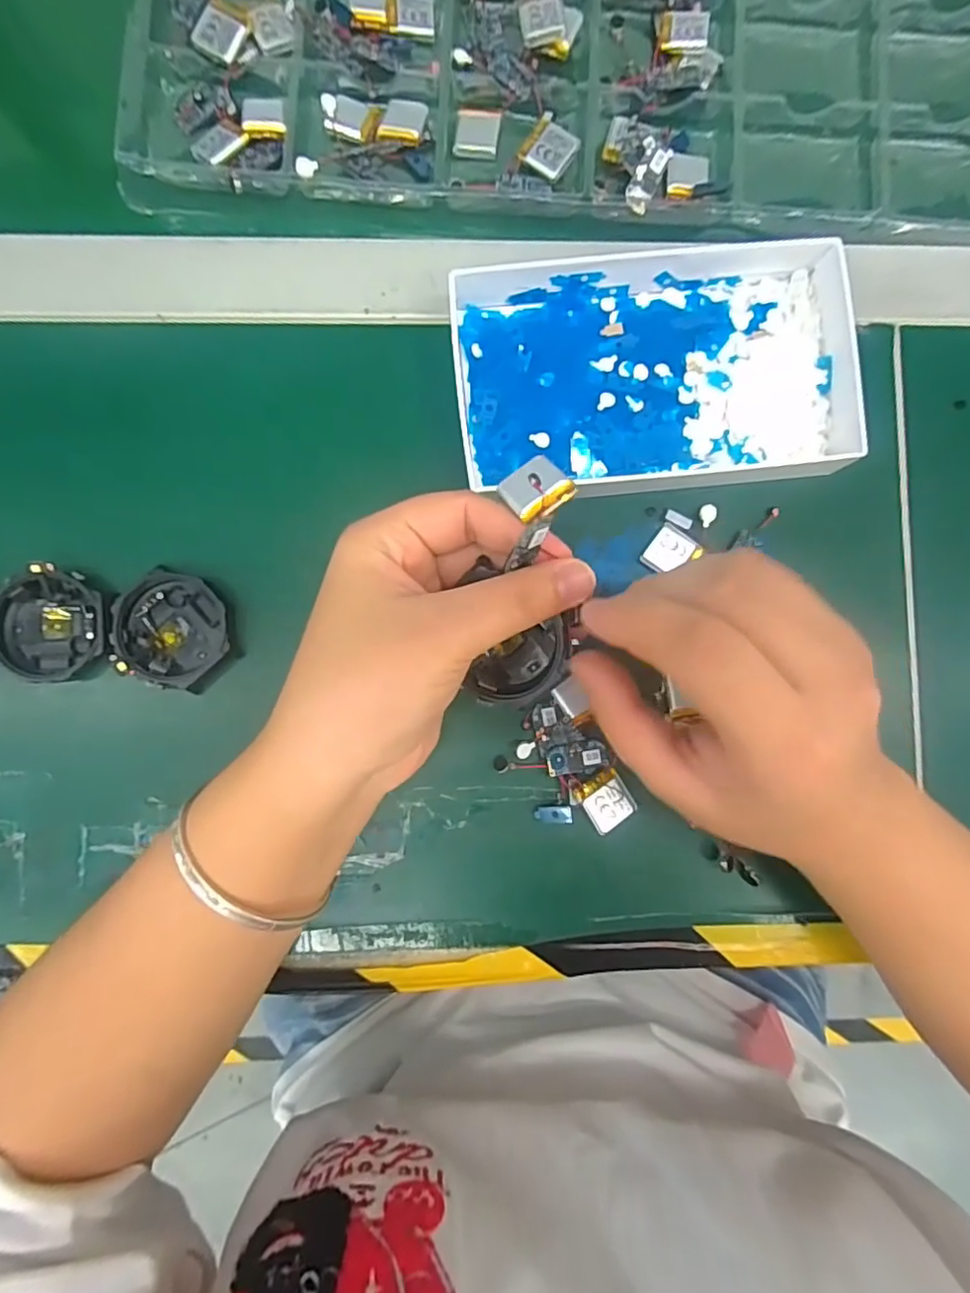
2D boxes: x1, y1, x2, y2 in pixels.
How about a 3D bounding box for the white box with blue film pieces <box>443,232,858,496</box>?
[{"bbox_3d":[0.075,-0.125,0.270,0.172,0.024,0.102,-4,87,-2],"label":"white box with blue film pieces"}]

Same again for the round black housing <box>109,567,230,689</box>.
[{"bbox_3d":[-0.139,-0.008,0.263,0.048,0.008,0.051,0,87,-2],"label":"round black housing"}]

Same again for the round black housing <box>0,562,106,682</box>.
[{"bbox_3d":[-0.193,-0.010,0.262,0.049,0.008,0.049,0,87,-2],"label":"round black housing"}]

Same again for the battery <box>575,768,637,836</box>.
[{"bbox_3d":[0.055,0.069,0.265,0.020,0.004,0.022,-31,88,-3],"label":"battery"}]

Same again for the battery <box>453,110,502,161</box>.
[{"bbox_3d":[-0.003,-0.248,0.287,0.021,0.004,0.024,9,86,-1],"label":"battery"}]

